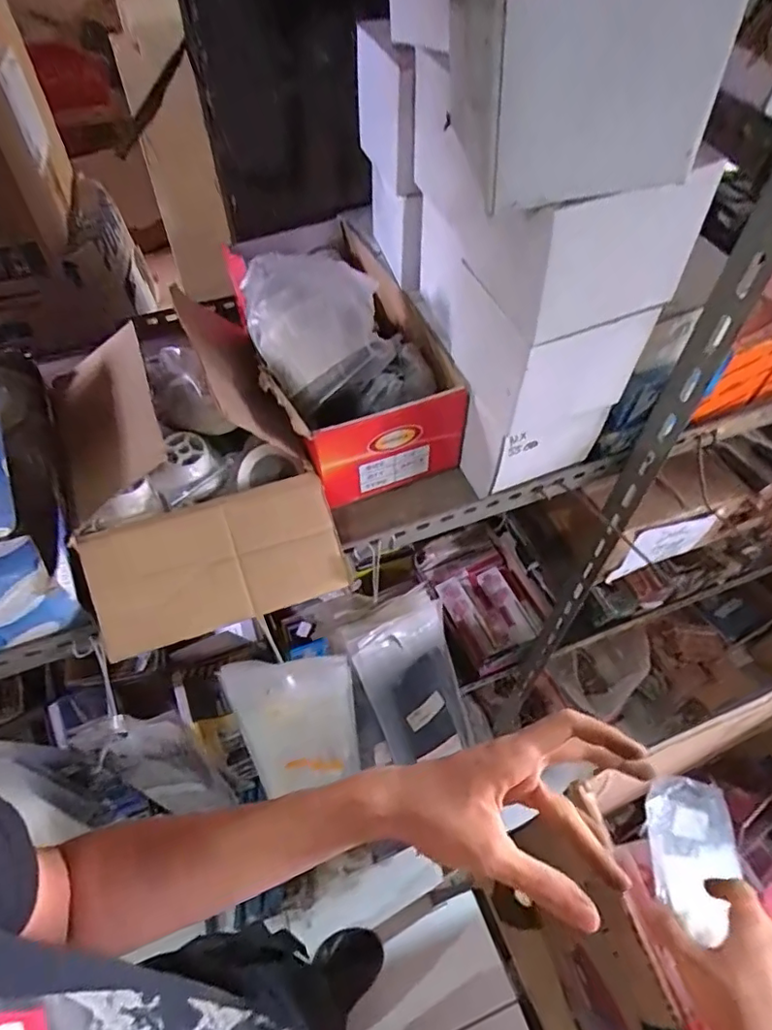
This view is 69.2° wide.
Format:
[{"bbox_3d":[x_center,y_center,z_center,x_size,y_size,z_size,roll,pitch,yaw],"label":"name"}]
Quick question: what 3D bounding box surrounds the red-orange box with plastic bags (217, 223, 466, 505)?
[{"bbox_3d":[-0.030,-0.136,0.528,0.165,0.173,0.156,-19,56,-14],"label":"red-orange box with plastic bags"}]

